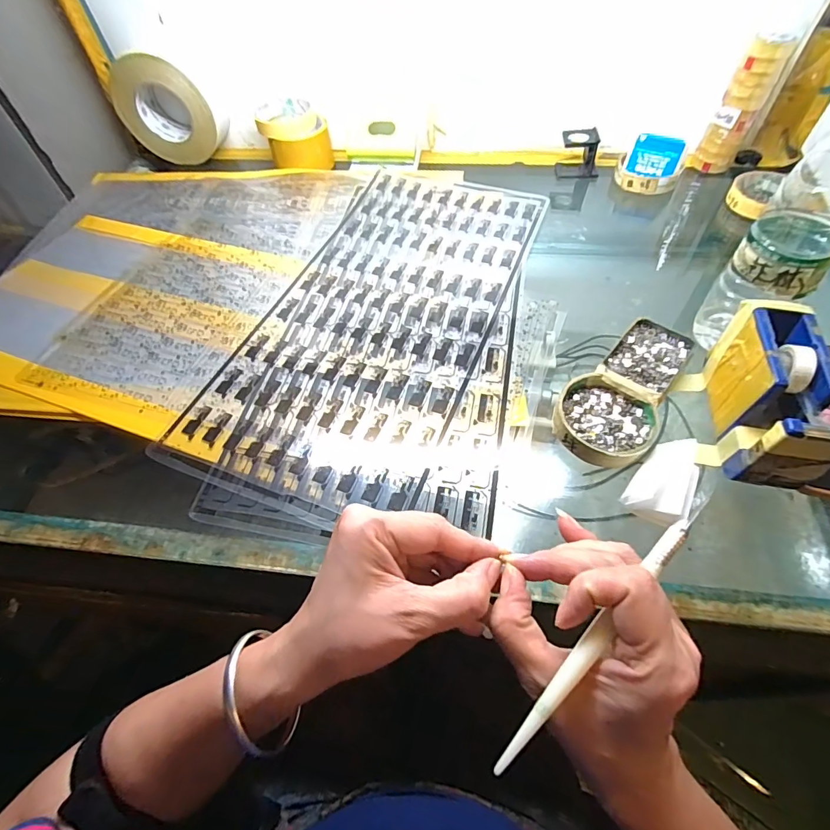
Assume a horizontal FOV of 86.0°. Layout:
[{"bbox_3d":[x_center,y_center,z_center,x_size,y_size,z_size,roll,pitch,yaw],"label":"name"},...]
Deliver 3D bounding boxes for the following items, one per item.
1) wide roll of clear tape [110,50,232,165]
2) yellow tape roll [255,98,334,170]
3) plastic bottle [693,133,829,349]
[{"bbox_3d":[-0.356,-0.447,0.653,0.136,0.126,0.067,4,55,6],"label":"wide roll of clear tape"},{"bbox_3d":[-0.178,-0.417,0.662,0.092,0.065,0.092,-2,55,2],"label":"yellow tape roll"},{"bbox_3d":[0.299,-0.143,0.343,0.060,0.211,0.063,-39,62,-21],"label":"plastic bottle"}]

